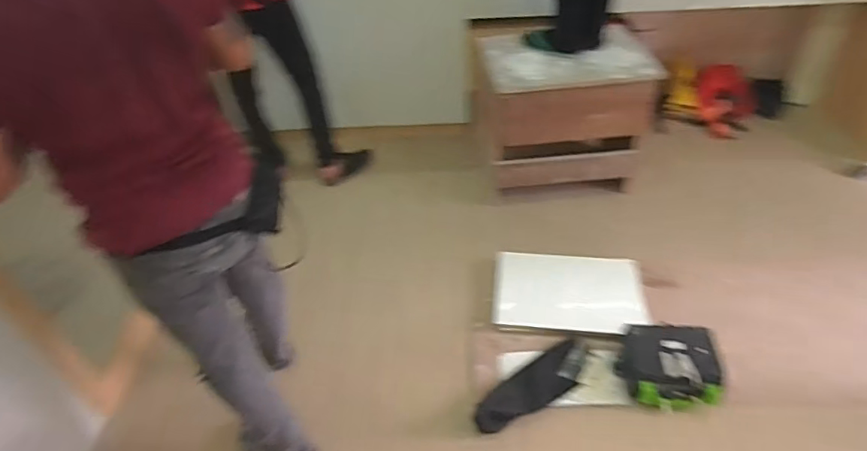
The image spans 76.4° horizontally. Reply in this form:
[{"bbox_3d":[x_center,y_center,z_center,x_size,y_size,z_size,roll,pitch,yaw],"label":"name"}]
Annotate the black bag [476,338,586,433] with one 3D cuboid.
[{"bbox_3d":[0.324,0.504,1.755,0.448,0.038,0.145,-25,46,-21],"label":"black bag"}]

